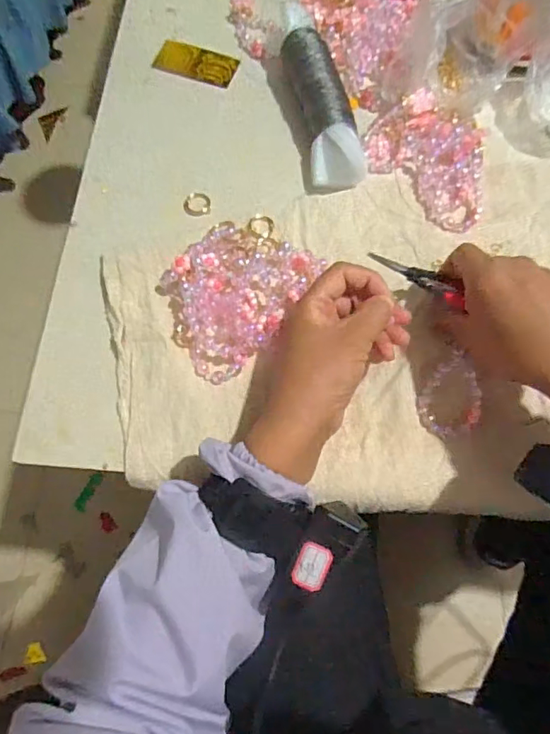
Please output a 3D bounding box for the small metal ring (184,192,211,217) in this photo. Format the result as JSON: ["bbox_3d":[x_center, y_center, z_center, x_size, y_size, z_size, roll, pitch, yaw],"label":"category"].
[{"bbox_3d":[-0.069,-0.144,0.442,0.024,0.007,0.021,-6,73,0],"label":"small metal ring"}]

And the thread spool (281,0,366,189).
[{"bbox_3d":[0.040,-0.244,0.451,0.044,0.037,0.179,-12,73,-2],"label":"thread spool"}]

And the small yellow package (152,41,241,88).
[{"bbox_3d":[-0.079,-0.304,0.500,0.083,0.005,0.043,20,75,7],"label":"small yellow package"}]

